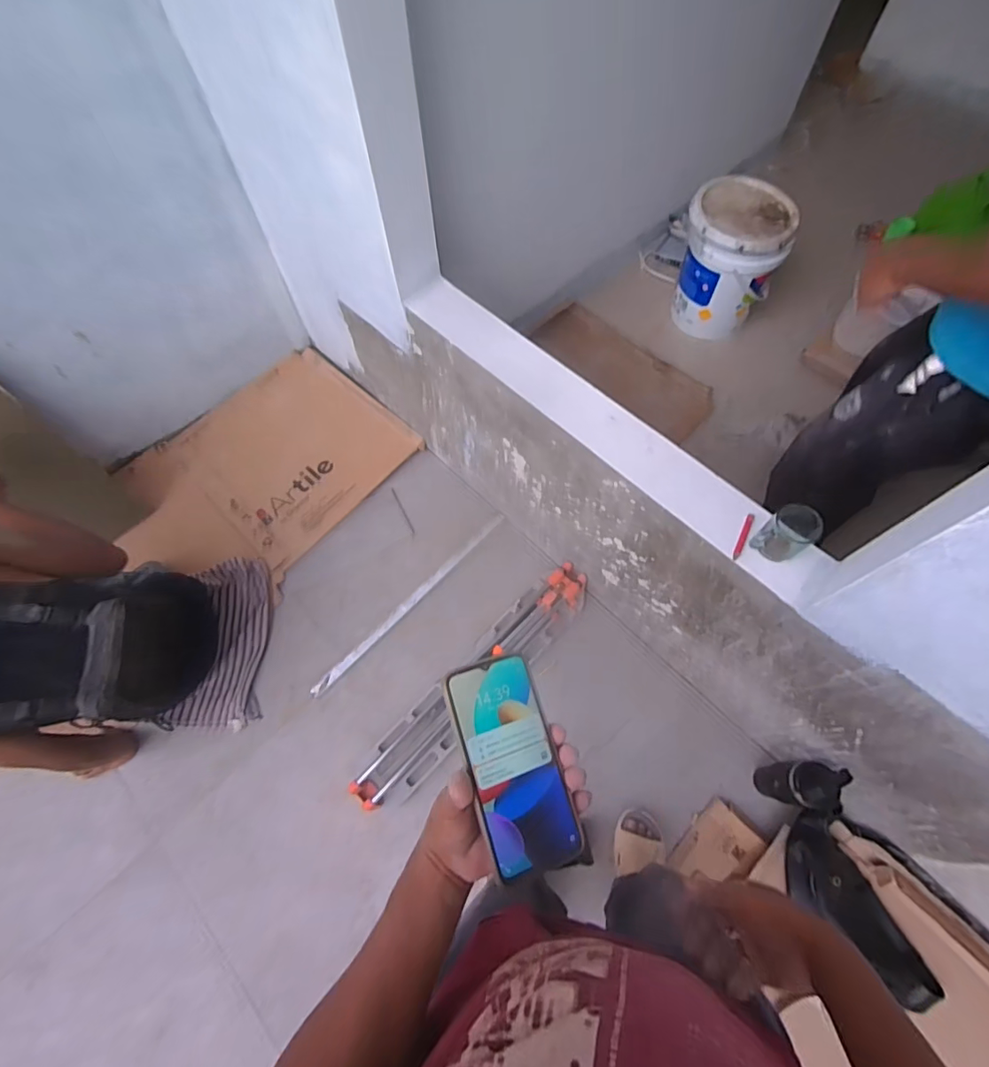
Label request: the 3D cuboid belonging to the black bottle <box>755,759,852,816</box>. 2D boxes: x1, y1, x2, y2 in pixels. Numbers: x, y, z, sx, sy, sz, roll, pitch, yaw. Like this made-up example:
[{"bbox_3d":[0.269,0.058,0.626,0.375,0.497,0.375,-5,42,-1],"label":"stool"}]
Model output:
[{"bbox_3d":[0.642,0.535,1.076,0.089,0.239,0.093,5,64,4],"label":"black bottle"}]

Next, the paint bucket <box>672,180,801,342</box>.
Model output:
[{"bbox_3d":[0.734,-0.863,1.587,0.289,0.363,0.289,-1,64,2],"label":"paint bucket"}]

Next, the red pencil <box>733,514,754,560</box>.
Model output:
[{"bbox_3d":[0.421,0.005,0.855,0.014,0.012,0.088,25,68,13],"label":"red pencil"}]

